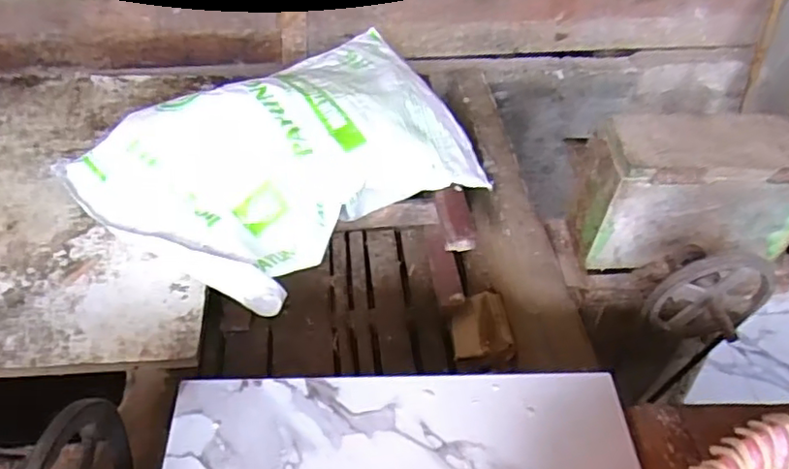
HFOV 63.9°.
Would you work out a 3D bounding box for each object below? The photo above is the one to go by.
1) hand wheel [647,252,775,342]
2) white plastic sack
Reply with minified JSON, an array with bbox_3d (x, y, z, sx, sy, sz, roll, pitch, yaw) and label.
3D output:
[{"bbox_3d":[0.511,0.117,1.008,0.192,0.182,0.080,-26,47,17],"label":"hand wheel"},{"bbox_3d":[-0.179,-0.135,1.156,0.657,0.212,0.392,-29,53,-31],"label":"white plastic sack"}]

